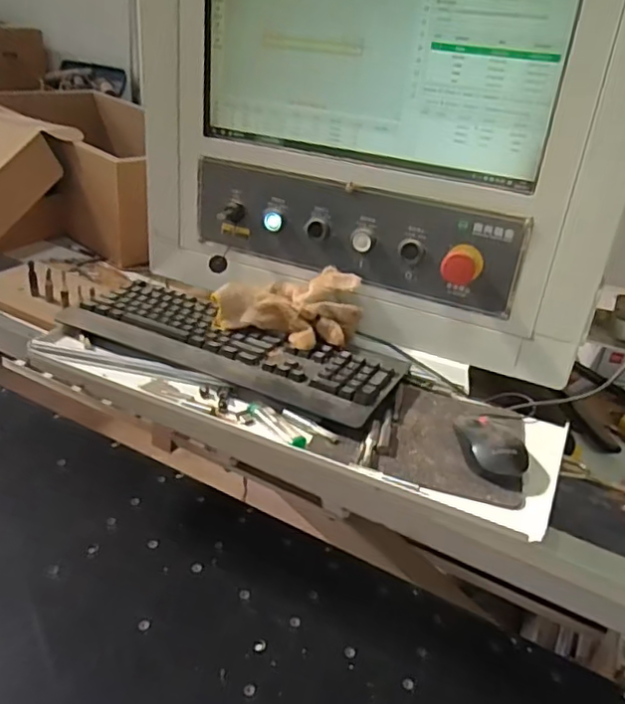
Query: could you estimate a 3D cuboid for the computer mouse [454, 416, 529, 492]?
[{"bbox_3d":[0.192,0.097,0.658,0.061,0.038,0.107,4,31,0],"label":"computer mouse"}]

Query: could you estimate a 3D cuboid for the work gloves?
[{"bbox_3d":[-0.033,-0.067,0.816,0.187,0.075,0.099,13,32,14],"label":"work gloves"}]

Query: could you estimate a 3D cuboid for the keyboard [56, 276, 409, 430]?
[{"bbox_3d":[-0.101,-0.015,0.802,0.437,0.023,0.157,16,33,19],"label":"keyboard"}]

